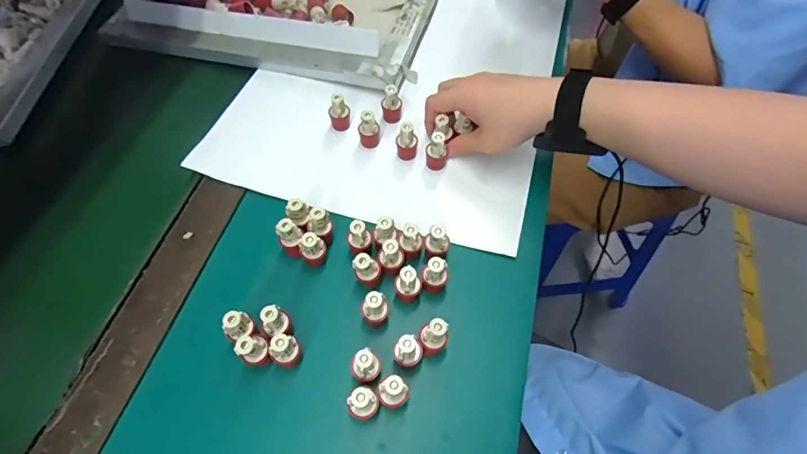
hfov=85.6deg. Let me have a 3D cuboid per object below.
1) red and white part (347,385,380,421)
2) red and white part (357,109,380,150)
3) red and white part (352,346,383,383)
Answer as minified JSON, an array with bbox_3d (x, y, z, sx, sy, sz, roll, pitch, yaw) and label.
[{"bbox_3d":[-0.030,0.136,0.331,0.023,0.048,0.019,-26,62,-14],"label":"red and white part"},{"bbox_3d":[-0.037,-0.106,0.466,0.018,0.039,0.017,29,63,18],"label":"red and white part"},{"bbox_3d":[-0.028,0.111,0.344,0.018,0.051,0.022,16,60,11],"label":"red and white part"}]

